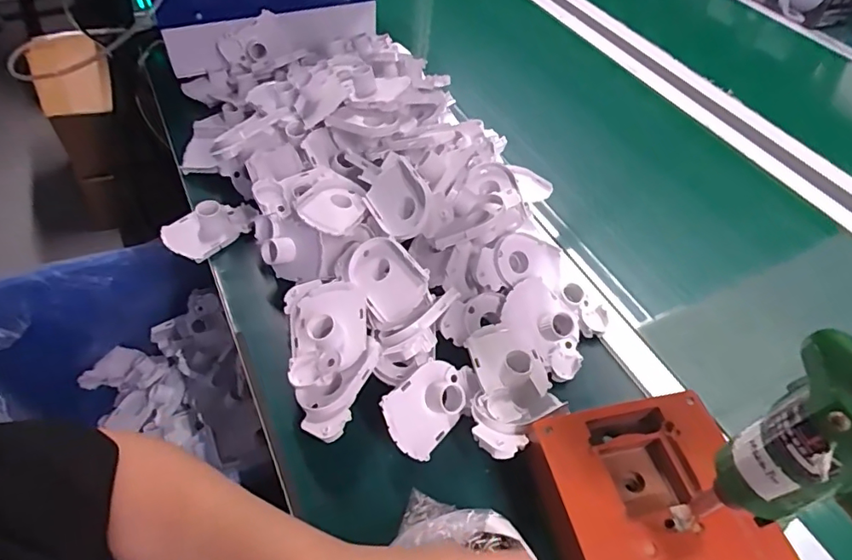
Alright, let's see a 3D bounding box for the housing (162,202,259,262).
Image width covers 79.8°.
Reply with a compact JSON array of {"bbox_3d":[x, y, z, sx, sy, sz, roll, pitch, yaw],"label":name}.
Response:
[{"bbox_3d":[-0.252,-0.067,0.596,0.105,0.032,0.061,-35,62,-29],"label":"housing"}]

